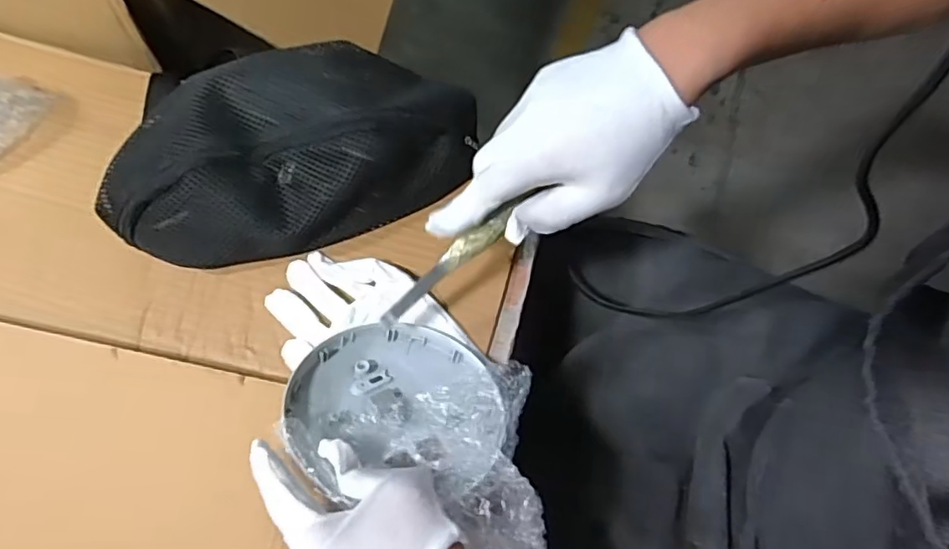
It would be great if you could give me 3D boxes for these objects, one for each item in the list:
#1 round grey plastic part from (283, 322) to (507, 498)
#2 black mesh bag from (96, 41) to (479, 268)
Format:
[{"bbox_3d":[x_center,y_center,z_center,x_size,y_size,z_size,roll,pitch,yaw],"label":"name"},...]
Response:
[{"bbox_3d":[-0.050,0.078,0.374,0.127,0.030,0.123,2,39,-12],"label":"round grey plastic part"},{"bbox_3d":[-0.138,-0.101,0.438,0.265,0.075,0.147,-18,73,-7],"label":"black mesh bag"}]

